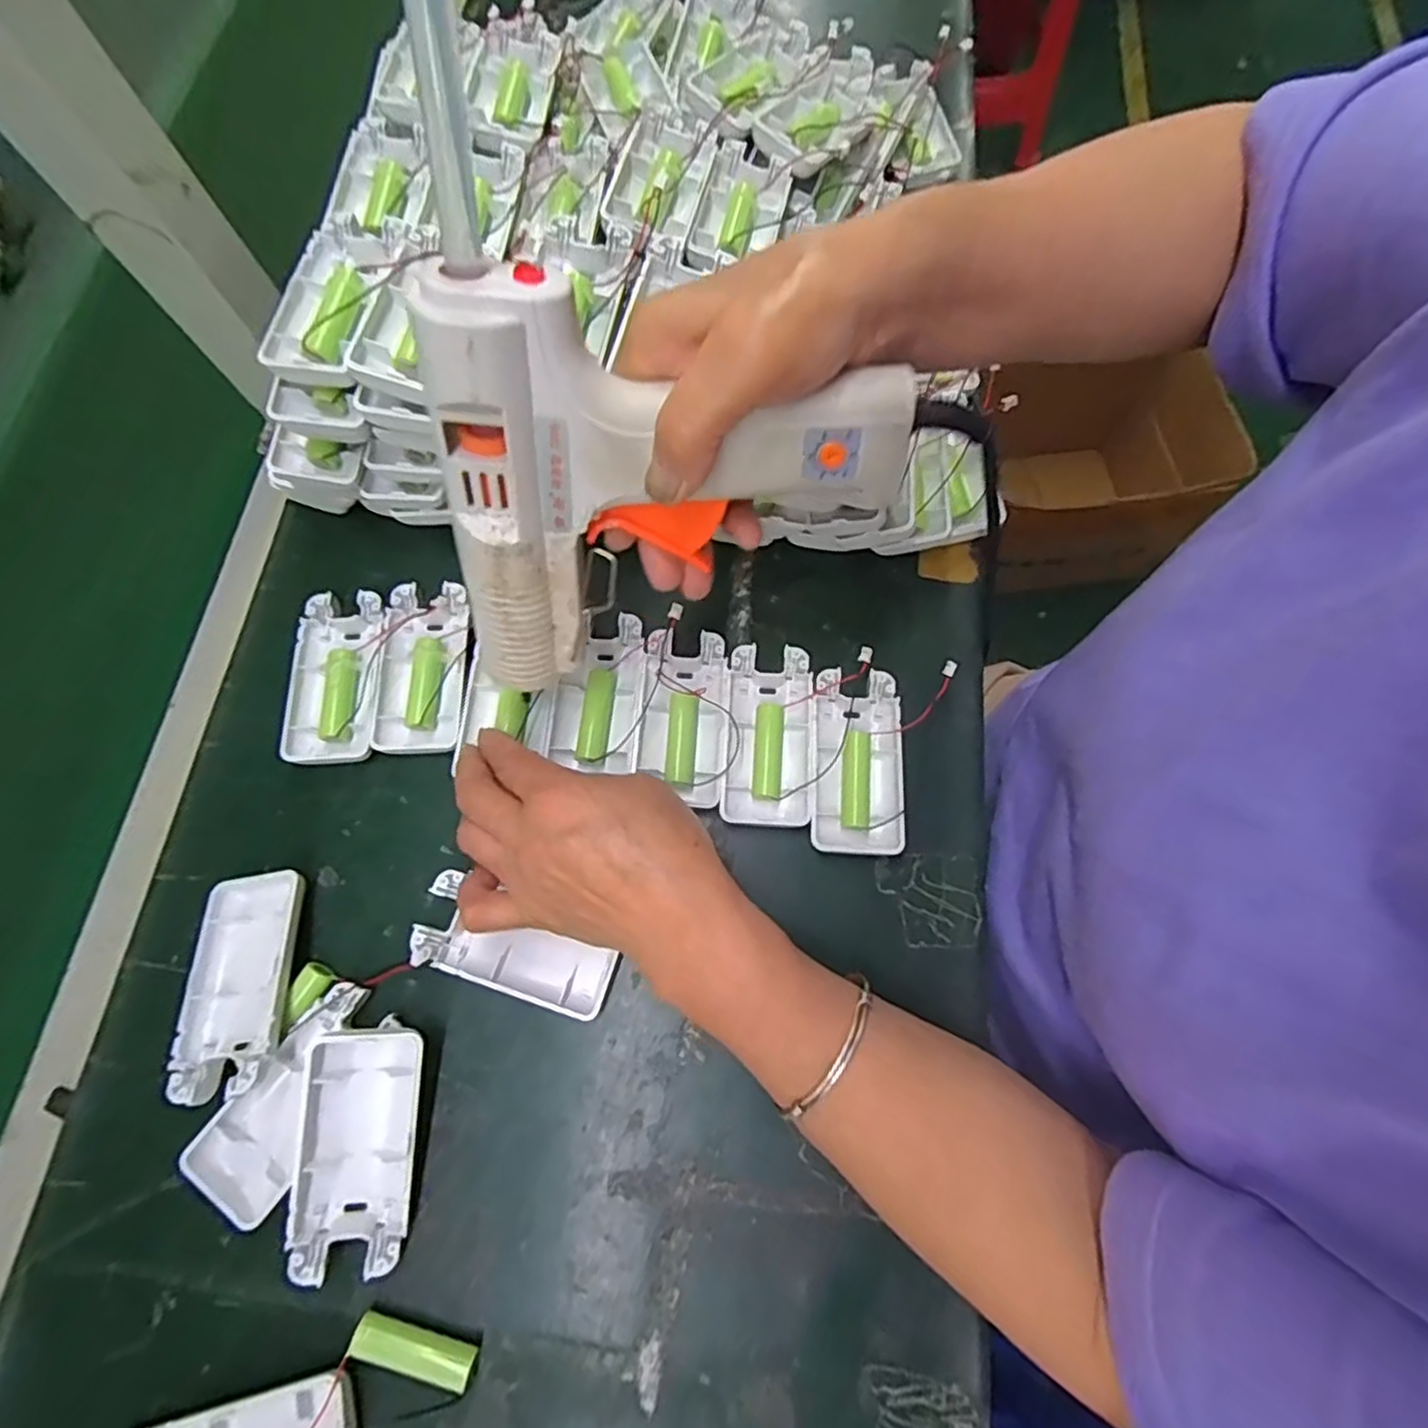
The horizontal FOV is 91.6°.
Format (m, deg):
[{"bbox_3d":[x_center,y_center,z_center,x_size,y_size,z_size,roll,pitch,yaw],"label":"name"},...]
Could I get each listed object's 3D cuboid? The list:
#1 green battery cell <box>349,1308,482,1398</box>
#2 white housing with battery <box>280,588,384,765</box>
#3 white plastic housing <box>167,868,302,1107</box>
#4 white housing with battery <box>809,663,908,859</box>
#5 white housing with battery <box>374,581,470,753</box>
[{"bbox_3d":[-0.121,0.256,0.280,0.050,0.011,0.012,14,71,6],"label":"green battery cell"},{"bbox_3d":[-0.196,-0.019,0.364,0.045,0.014,0.091,-3,70,0],"label":"white housing with battery"},{"bbox_3d":[-0.215,0.120,0.317,0.047,0.017,0.096,-13,60,4],"label":"white plastic housing"},{"bbox_3d":[0.072,0.024,0.352,0.045,0.012,0.093,3,70,2],"label":"white housing with battery"},{"bbox_3d":[-0.155,-0.025,0.373,0.043,0.014,0.093,-2,70,0],"label":"white housing with battery"}]

